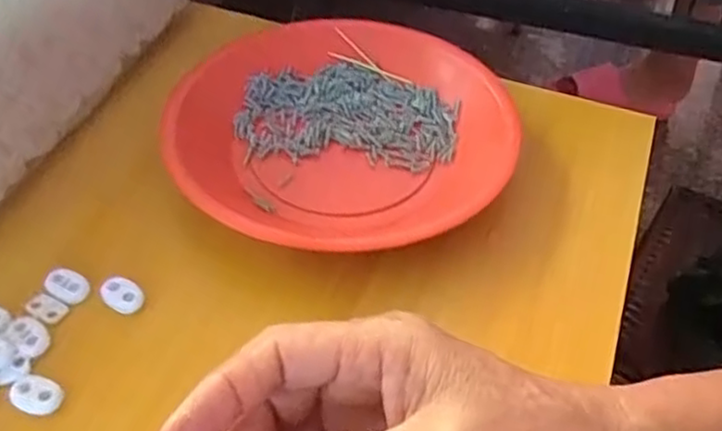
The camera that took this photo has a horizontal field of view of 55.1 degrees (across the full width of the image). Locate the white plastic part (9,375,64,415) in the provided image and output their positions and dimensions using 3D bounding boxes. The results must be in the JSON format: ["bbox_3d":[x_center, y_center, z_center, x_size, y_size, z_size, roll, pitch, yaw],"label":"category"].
[{"bbox_3d":[-0.138,0.076,0.294,0.021,0.005,0.015,19,49,15],"label":"white plastic part"}]

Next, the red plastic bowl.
[{"bbox_3d":[-0.015,-0.050,0.402,0.185,0.029,0.191,1,47,-2],"label":"red plastic bowl"}]

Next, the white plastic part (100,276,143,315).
[{"bbox_3d":[-0.114,0.038,0.330,0.022,0.008,0.014,29,52,22],"label":"white plastic part"}]

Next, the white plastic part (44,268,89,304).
[{"bbox_3d":[-0.140,0.034,0.331,0.021,0.006,0.014,28,52,21],"label":"white plastic part"}]

